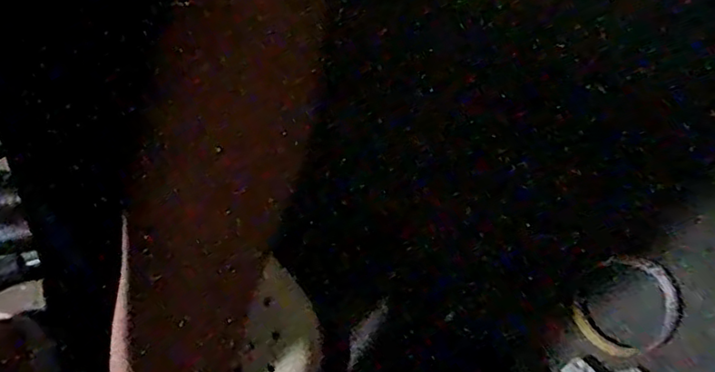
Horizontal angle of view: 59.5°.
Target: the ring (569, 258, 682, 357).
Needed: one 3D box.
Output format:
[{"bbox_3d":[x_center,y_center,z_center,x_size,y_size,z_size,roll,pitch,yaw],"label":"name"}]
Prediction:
[{"bbox_3d":[0.216,0.094,0.499,0.085,0.010,0.074,-18,63,-10],"label":"ring"}]

